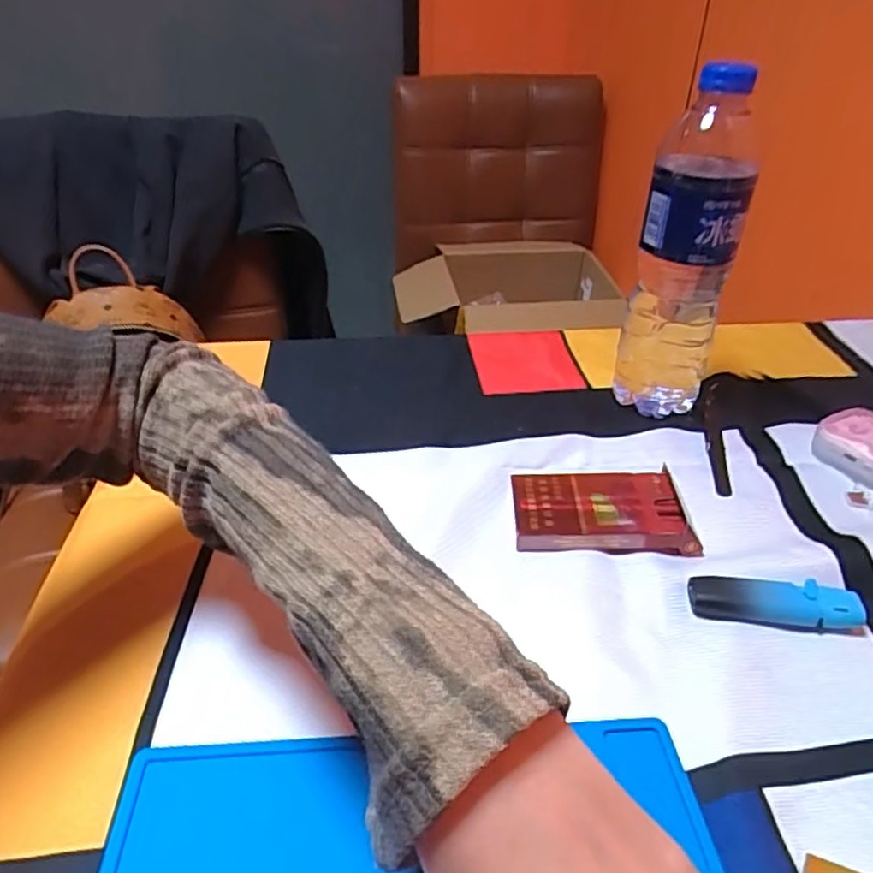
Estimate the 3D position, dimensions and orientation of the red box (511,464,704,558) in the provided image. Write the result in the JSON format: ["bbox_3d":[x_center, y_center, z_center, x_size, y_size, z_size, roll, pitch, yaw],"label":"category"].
[{"bbox_3d":[0.097,0.044,0.408,0.099,0.017,0.058,2,35,2],"label":"red box"}]

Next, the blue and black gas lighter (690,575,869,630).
[{"bbox_3d":[0.177,0.086,0.354,0.084,0.012,0.021,5,35,6],"label":"blue and black gas lighter"}]

